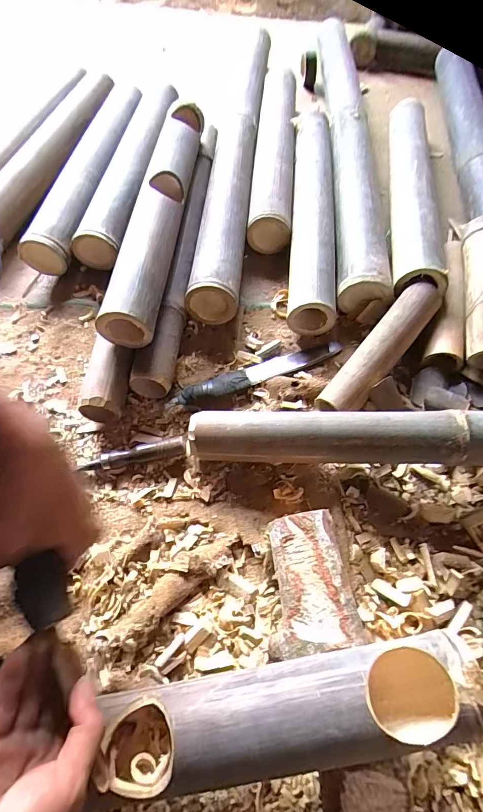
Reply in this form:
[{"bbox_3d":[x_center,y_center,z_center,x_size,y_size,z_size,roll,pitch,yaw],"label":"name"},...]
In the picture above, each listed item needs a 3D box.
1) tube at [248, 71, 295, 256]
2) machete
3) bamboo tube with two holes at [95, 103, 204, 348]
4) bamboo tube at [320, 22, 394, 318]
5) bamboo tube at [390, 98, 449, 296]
[{"bbox_3d":[0.070,-0.547,0.846,0.077,0.077,0.579,3,60,4],"label":"tube"},{"bbox_3d":[0.023,-0.052,0.594,0.272,0.020,0.036,-20,61,-9],"label":"machete"},{"bbox_3d":[-0.126,-0.310,0.649,0.073,0.084,0.495,6,61,6],"label":"bamboo tube with two holes"},{"bbox_3d":[0.221,-0.483,0.800,0.106,0.090,0.749,2,60,4],"label":"bamboo tube"},{"bbox_3d":[0.310,-0.403,0.723,0.073,0.062,0.541,8,61,7],"label":"bamboo tube"}]

